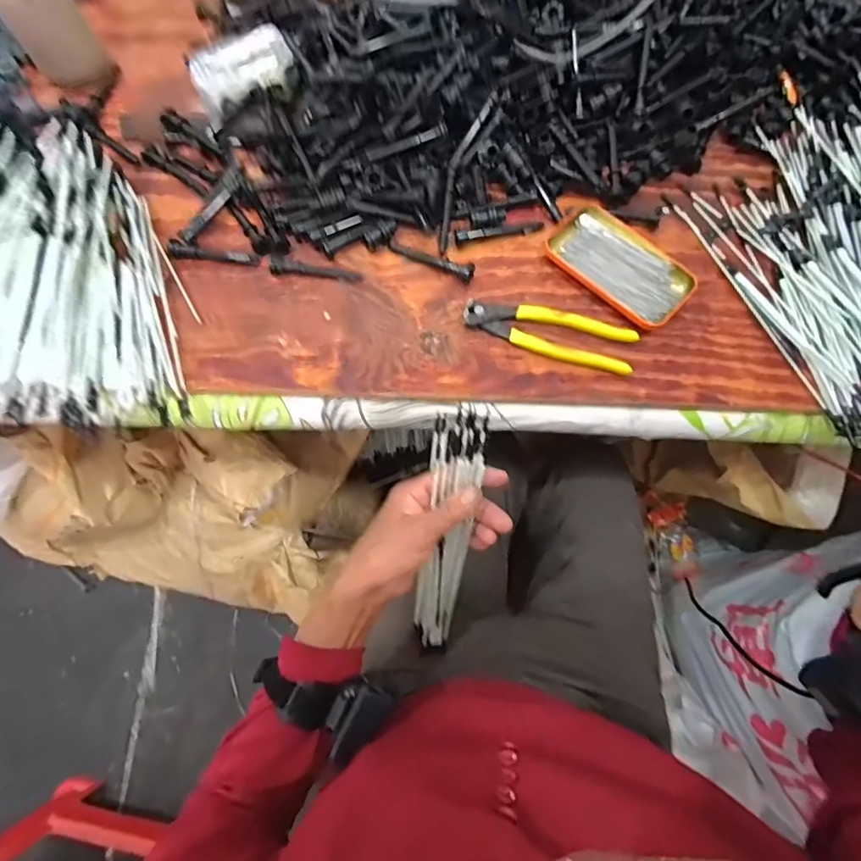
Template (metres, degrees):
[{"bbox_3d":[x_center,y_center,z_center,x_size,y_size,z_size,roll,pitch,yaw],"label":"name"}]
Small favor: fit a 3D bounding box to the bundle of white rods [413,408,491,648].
[{"bbox_3d":[0.013,0.115,0.493,0.053,0.286,0.054,6,34,4],"label":"bundle of white rods"}]

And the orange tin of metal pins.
[{"bbox_3d":[0.187,-0.164,0.514,0.075,0.015,0.143,-43,75,-12],"label":"orange tin of metal pins"}]

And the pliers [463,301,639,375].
[{"bbox_3d":[0.113,-0.094,0.497,0.162,0.016,0.044,16,72,7],"label":"pliers"}]

